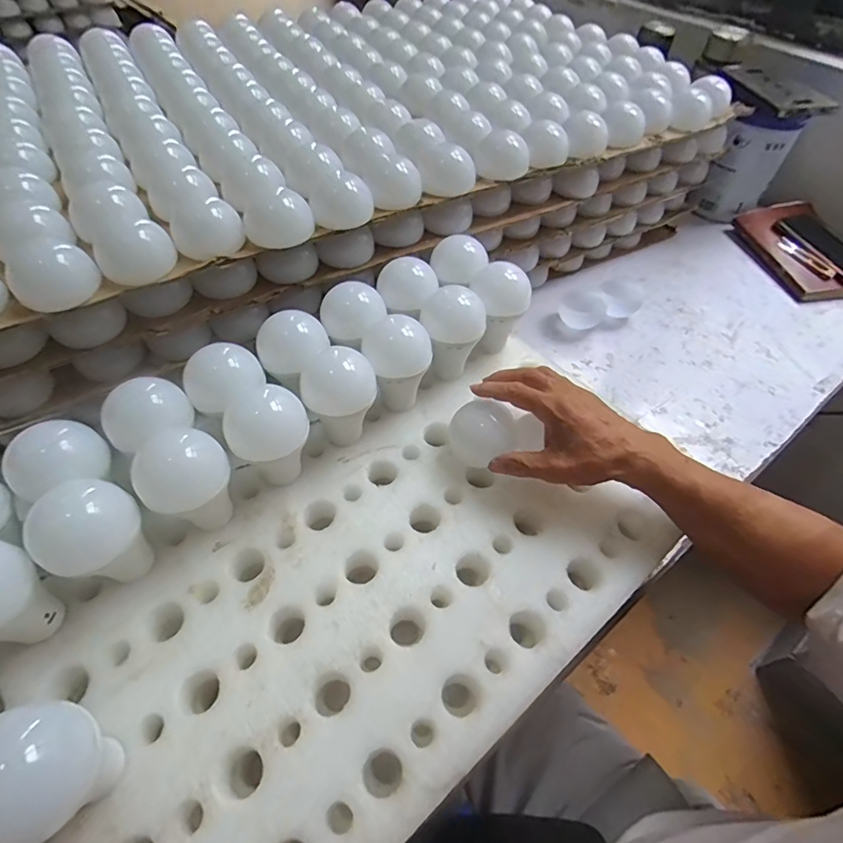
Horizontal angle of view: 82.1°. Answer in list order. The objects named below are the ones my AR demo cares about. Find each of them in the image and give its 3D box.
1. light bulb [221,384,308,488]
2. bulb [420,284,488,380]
[{"bbox_3d":[-0.132,0.018,0.424,0.063,0.085,0.062,1,53,-2],"label":"light bulb"},{"bbox_3d":[0.031,-0.090,0.507,0.064,0.081,0.066,1,53,-2],"label":"bulb"}]

